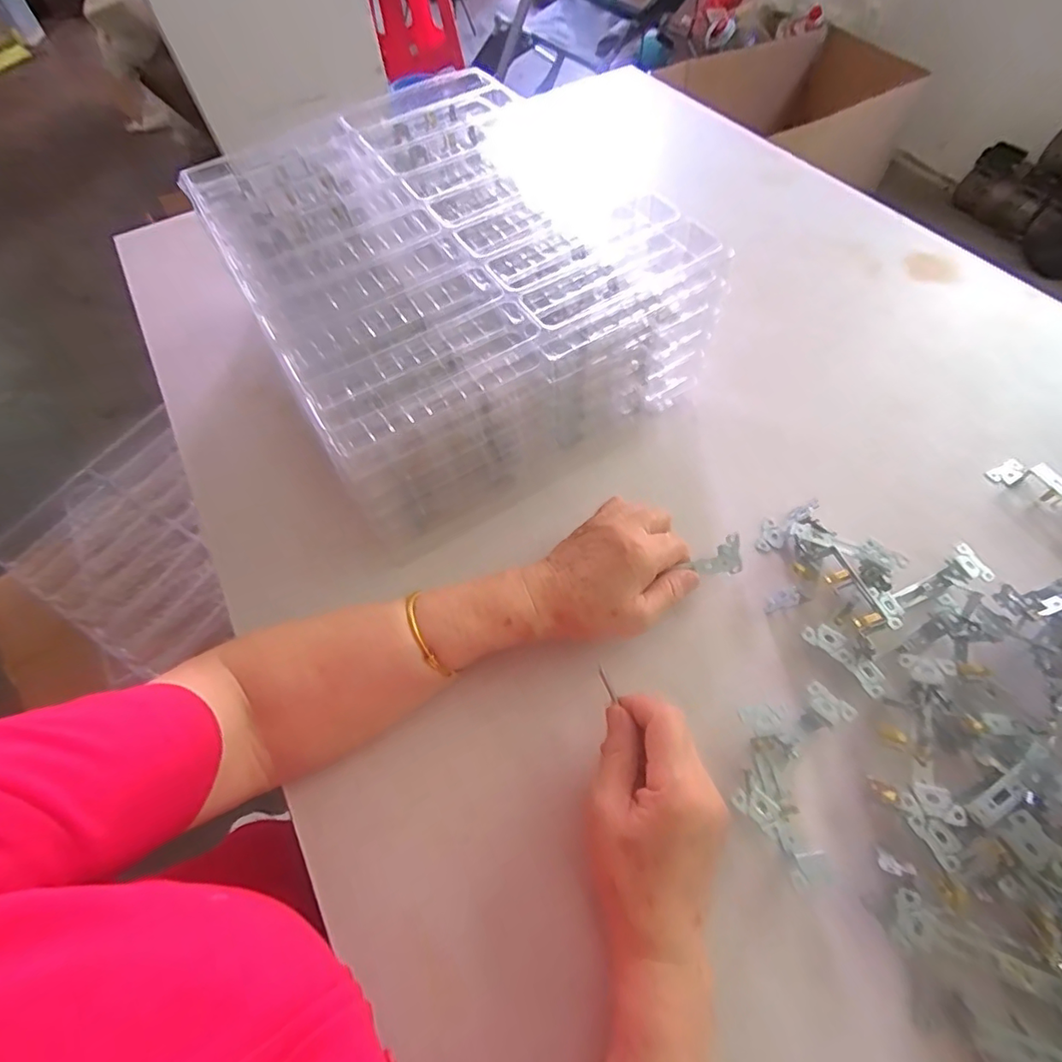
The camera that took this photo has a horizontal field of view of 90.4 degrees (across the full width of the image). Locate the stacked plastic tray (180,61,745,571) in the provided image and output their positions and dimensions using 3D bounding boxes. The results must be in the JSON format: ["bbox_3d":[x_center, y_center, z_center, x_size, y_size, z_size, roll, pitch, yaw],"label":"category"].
[{"bbox_3d":[-0.076,-0.247,0.521,0.359,0.150,0.422,-29,63,-13],"label":"stacked plastic tray"}]

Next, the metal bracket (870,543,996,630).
[{"bbox_3d":[0.306,0.044,0.407,0.104,0.022,0.030,-23,61,-9],"label":"metal bracket"}]

